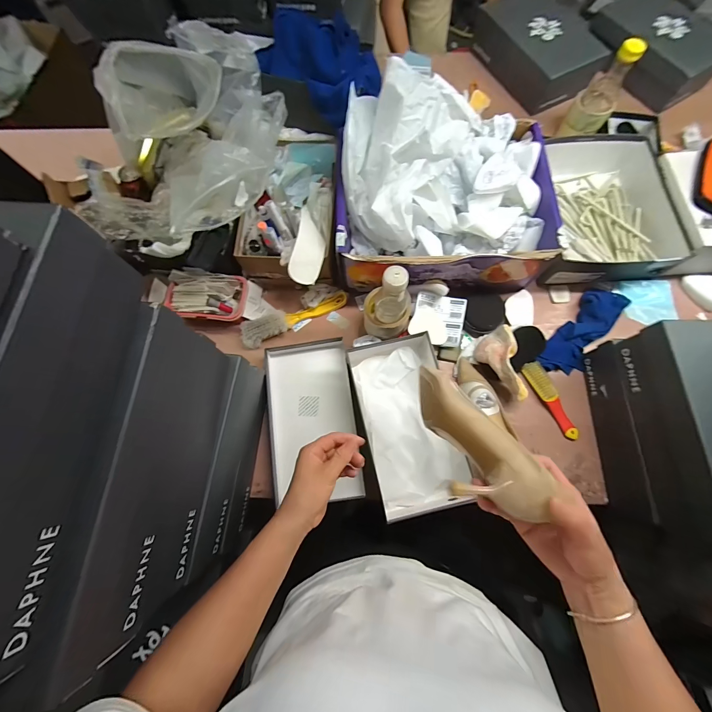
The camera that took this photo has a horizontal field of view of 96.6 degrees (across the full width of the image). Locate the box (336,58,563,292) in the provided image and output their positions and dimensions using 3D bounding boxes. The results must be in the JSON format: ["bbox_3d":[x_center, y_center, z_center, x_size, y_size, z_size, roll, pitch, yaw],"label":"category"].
[{"bbox_3d":[0.167,-0.313,0.599,0.396,0.230,0.300,-1,74,1],"label":"box"}]

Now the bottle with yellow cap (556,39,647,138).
[{"bbox_3d":[0.555,-0.595,0.720,0.068,0.170,0.081,-25,75,-5],"label":"bottle with yellow cap"}]

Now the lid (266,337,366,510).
[{"bbox_3d":[-0.090,0.107,0.616,0.165,0.060,0.280,-8,74,0],"label":"lid"}]

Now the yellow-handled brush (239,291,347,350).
[{"bbox_3d":[-0.135,-0.090,0.680,0.236,0.034,0.060,-27,75,-6],"label":"yellow-handled brush"}]

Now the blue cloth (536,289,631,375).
[{"bbox_3d":[0.475,-0.060,0.651,0.082,0.039,0.245,39,79,12],"label":"blue cloth"}]

